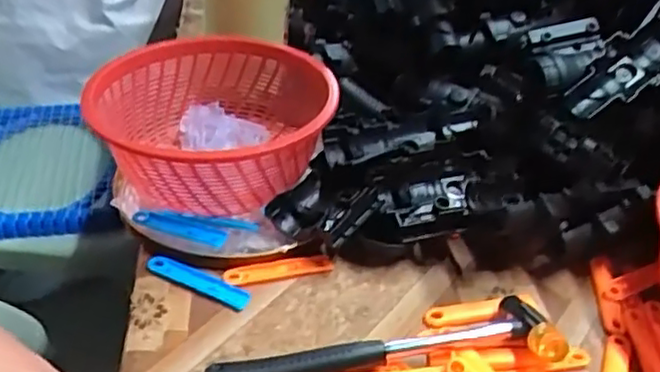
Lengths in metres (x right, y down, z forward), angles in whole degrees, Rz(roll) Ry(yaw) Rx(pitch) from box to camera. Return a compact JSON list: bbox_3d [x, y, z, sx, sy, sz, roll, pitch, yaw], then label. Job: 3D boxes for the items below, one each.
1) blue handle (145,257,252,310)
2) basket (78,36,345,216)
[{"bbox_3d":[-0.088,0.062,0.448,0.074,0.007,0.015,17,38,18],"label":"blue handle"},{"bbox_3d":[-0.087,-0.038,0.521,0.175,0.089,0.174,5,36,2],"label":"basket"}]

